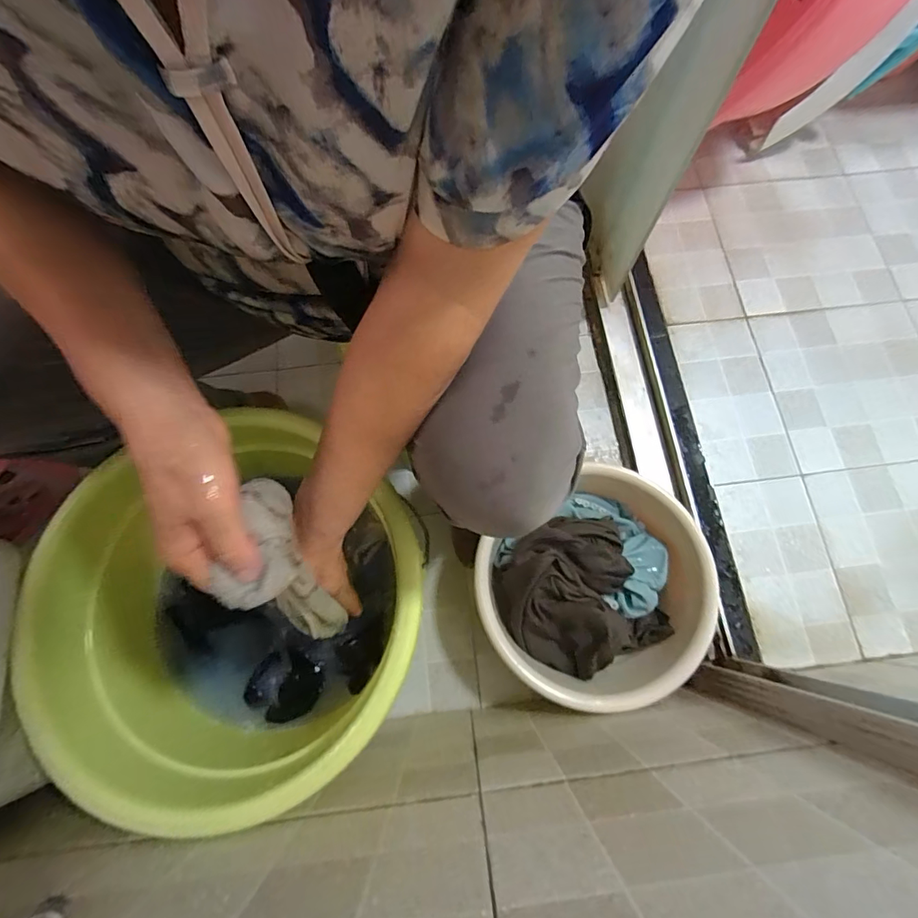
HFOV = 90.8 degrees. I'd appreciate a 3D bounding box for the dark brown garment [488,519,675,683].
[{"bbox_3d":[0.157,0.192,0.623,0.196,0.095,0.195,-21,75,-7],"label":"dark brown garment"}]

